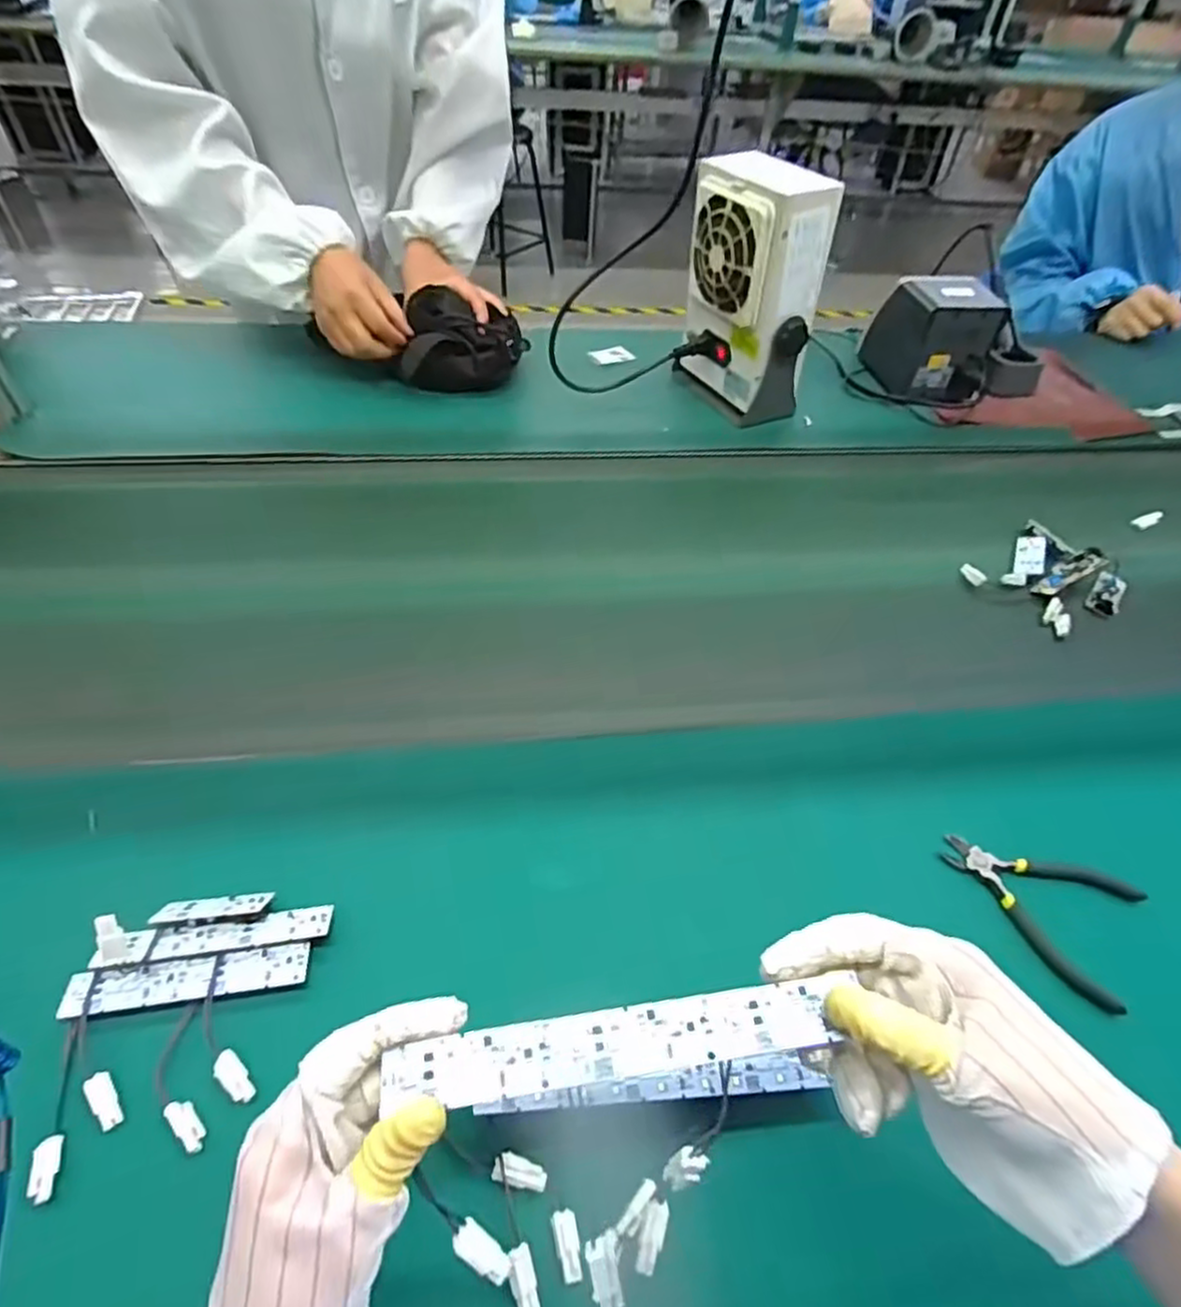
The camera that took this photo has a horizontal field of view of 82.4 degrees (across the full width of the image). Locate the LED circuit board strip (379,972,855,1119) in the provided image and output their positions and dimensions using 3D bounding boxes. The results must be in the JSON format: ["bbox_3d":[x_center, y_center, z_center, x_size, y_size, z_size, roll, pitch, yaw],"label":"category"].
[{"bbox_3d":[0.012,0.152,0.263,0.171,0.004,0.024,-4,49,-9],"label":"LED circuit board strip"}]

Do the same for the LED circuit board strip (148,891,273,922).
[{"bbox_3d":[-0.227,0.154,0.408,0.064,0.005,0.018,-4,19,-7],"label":"LED circuit board strip"}]

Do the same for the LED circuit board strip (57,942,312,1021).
[{"bbox_3d":[-0.228,0.185,0.384,0.128,0.007,0.025,-5,49,-9],"label":"LED circuit board strip"}]

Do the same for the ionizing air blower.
[{"bbox_3d":[0.183,-0.414,0.788,0.106,0.253,0.150,-15,51,-16],"label":"ionizing air blower"}]

